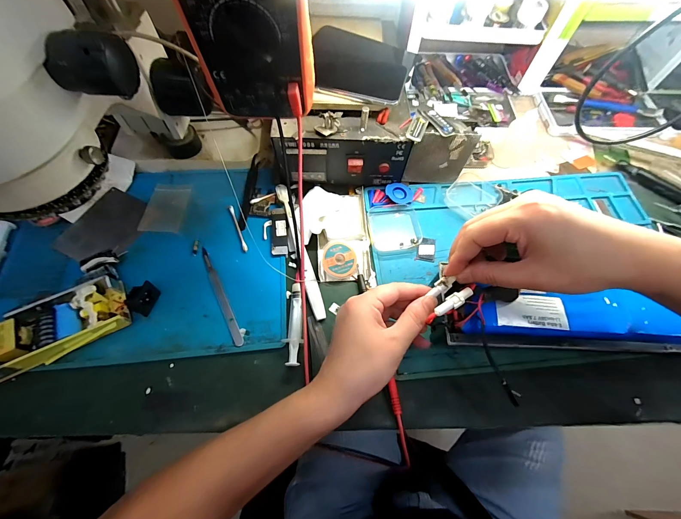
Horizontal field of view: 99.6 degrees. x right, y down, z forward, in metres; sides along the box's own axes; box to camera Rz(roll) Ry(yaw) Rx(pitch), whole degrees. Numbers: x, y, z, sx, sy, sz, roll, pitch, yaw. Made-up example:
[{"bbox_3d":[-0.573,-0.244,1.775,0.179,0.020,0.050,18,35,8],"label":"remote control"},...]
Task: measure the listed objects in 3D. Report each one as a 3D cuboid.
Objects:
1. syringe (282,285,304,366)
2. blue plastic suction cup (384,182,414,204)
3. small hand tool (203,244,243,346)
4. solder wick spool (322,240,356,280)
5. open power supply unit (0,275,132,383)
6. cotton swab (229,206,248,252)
[{"bbox_3d":[-0.050,0.067,0.308,0.019,0.011,0.087,-1,66,-2],"label":"syringe"},{"bbox_3d":[0.080,-0.088,0.388,0.039,0.013,0.031,-10,66,-6],"label":"blue plastic suction cup"},{"bbox_3d":[-0.135,0.039,0.323,0.010,0.004,0.125,-27,69,-13],"label":"small hand tool"},{"bbox_3d":[-0.001,-0.002,0.339,0.039,0.015,0.045,1,66,-1],"label":"solder wick spool"},{"bbox_3d":[-0.292,0.068,0.292,0.130,0.033,0.063,-24,69,-12],"label":"open power supply unit"},{"bbox_3d":[-0.128,-0.040,0.359,0.006,0.004,0.070,-21,68,-10],"label":"cotton swab"}]

